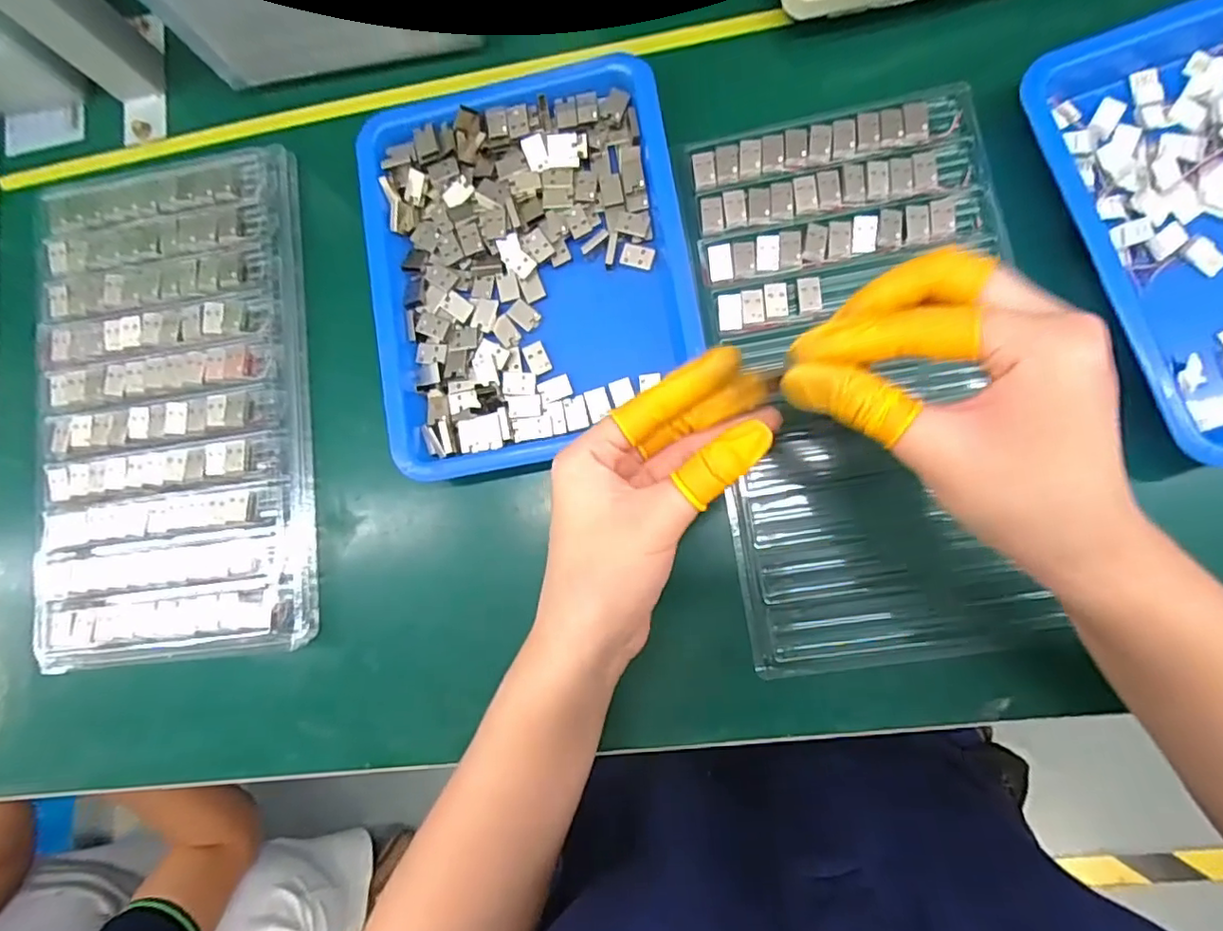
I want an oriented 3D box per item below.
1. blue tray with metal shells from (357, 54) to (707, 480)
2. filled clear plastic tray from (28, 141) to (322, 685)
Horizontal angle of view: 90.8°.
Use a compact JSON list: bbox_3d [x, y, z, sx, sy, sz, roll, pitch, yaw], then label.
[{"bbox_3d":[-0.046,-0.110,0.334,0.169,0.022,0.212,-10,84,7],"label":"blue tray with metal shells"},{"bbox_3d":[-0.259,-0.037,0.356,0.156,0.030,0.288,-6,84,7],"label":"filled clear plastic tray"}]

